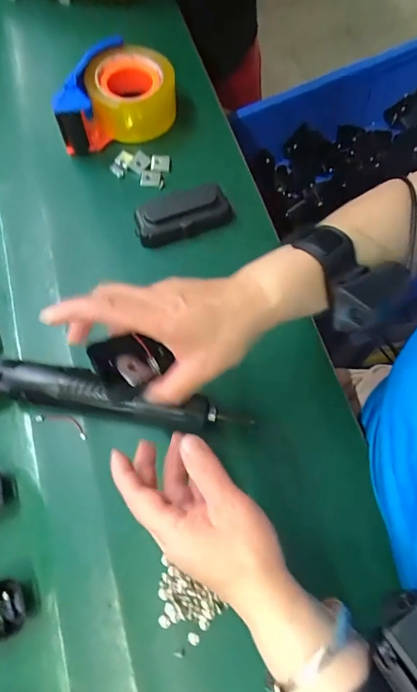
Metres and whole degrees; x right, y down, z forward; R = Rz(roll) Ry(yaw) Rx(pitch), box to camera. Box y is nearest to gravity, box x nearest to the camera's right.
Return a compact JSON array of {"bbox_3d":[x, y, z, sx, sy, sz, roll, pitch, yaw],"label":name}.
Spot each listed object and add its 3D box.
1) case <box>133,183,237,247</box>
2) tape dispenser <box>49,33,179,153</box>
[{"bbox_3d":[-0.028,-0.148,0.447,0.107,0.034,0.040,-16,70,-4],"label":"case"},{"bbox_3d":[-0.115,-0.303,0.496,0.152,0.068,0.093,-21,70,-6],"label":"tape dispenser"}]

